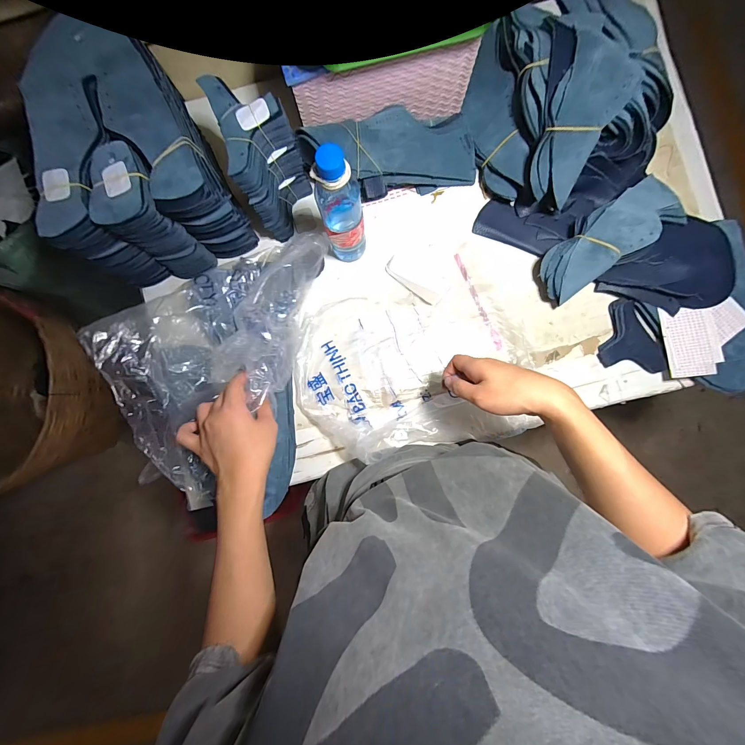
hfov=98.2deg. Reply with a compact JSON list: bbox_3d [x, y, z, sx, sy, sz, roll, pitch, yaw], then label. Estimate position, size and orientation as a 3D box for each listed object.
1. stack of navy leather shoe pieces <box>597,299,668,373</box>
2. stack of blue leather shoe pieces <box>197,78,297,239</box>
[{"bbox_3d":[0.423,-0.060,0.519,0.087,0.026,0.107,7,88,2],"label":"stack of navy leather shoe pieces"},{"bbox_3d":[-0.156,-0.313,0.483,0.092,0.145,0.157,-17,87,1],"label":"stack of blue leather shoe pieces"}]

